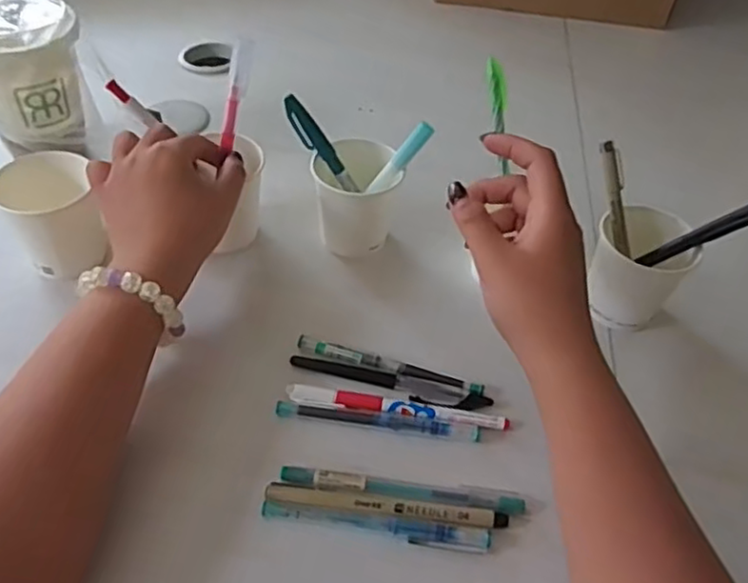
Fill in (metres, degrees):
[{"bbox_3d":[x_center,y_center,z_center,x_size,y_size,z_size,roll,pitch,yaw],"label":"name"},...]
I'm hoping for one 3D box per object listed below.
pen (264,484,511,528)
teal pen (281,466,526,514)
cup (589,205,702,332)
[{"bbox_3d":[0.007,0.125,0.388,0.137,0.008,0.011,7,47,1],"label":"pen"},{"bbox_3d":[0.017,0.115,0.395,0.141,0.011,0.013,7,47,1],"label":"teal pen"},{"bbox_3d":[0.194,-0.018,0.499,0.065,0.063,0.062,3,47,-3],"label":"cup"}]

